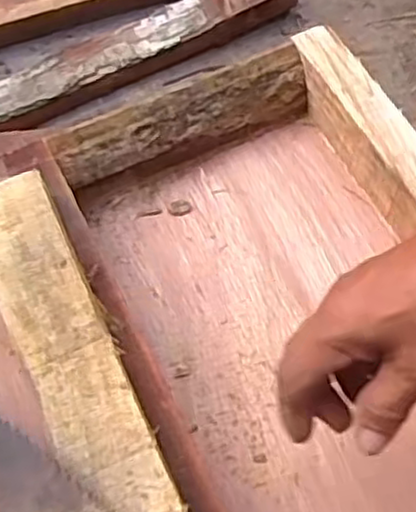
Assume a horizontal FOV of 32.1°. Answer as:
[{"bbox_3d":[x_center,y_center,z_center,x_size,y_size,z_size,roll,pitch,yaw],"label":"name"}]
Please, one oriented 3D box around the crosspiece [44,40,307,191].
[{"bbox_3d":[-0.019,-0.110,0.604,0.218,0.060,0.034,-24,64,-11],"label":"crosspiece"}]

